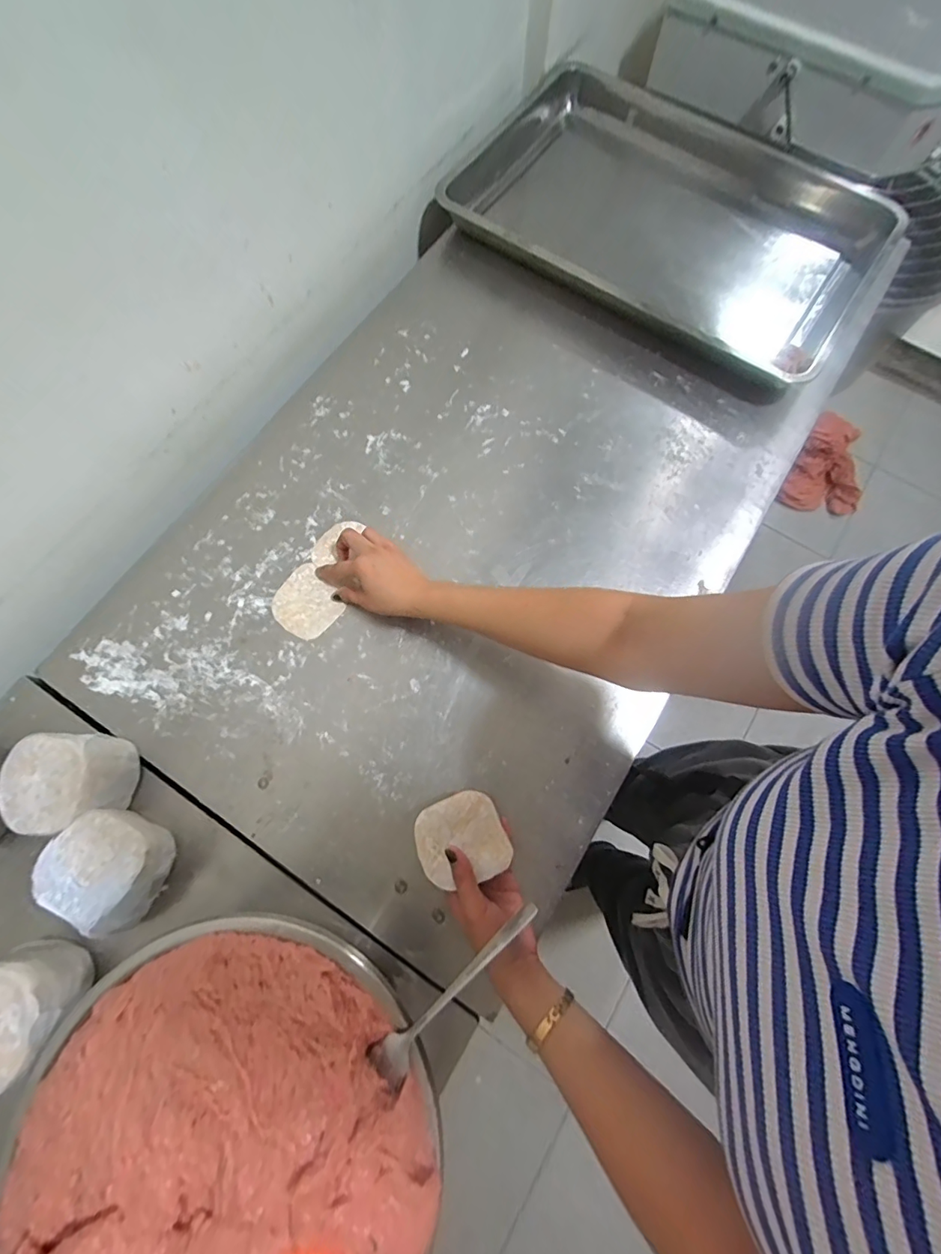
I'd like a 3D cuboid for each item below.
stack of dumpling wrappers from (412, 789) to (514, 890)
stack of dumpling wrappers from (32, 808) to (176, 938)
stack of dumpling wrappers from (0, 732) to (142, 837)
[{"bbox_3d":[-0.009,0.200,0.450,0.081,0.012,0.076,-21,75,-6],"label":"stack of dumpling wrappers"},{"bbox_3d":[-0.326,0.220,0.445,0.090,0.075,0.087,27,76,7],"label":"stack of dumpling wrappers"},{"bbox_3d":[-0.382,0.149,0.463,0.082,0.075,0.088,-2,74,-1],"label":"stack of dumpling wrappers"}]

